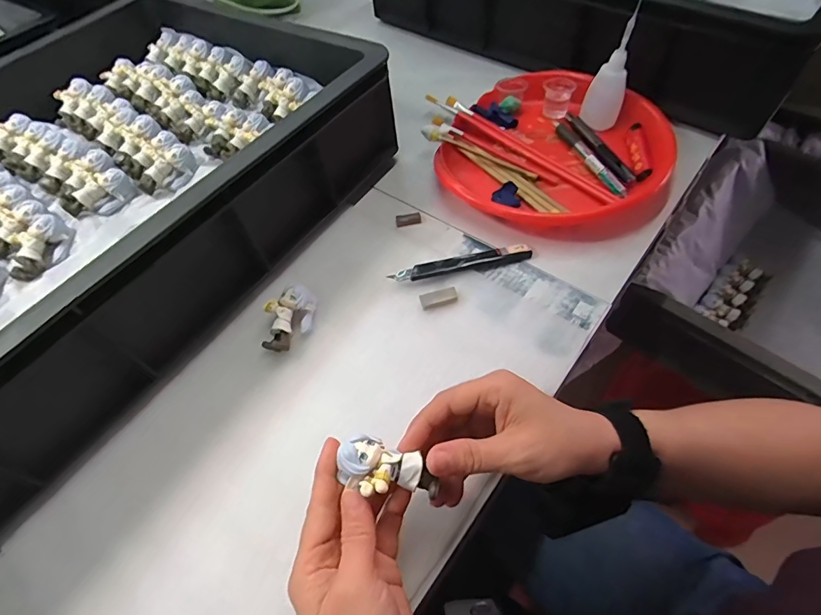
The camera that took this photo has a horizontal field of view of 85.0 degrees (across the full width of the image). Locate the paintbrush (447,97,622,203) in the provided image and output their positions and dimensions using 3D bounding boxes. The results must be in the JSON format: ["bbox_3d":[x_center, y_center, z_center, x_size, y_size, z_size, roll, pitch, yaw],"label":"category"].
[{"bbox_3d":[0.131,-0.186,0.512,0.015,0.012,0.241,-39,62,-20],"label":"paintbrush"}]

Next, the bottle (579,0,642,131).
[{"bbox_3d":[0.227,-0.263,0.504,0.043,0.110,0.045,22,62,19],"label":"bottle"}]

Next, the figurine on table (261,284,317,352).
[{"bbox_3d":[-0.108,0.009,0.395,0.042,0.024,0.057,-4,56,2],"label":"figurine on table"}]

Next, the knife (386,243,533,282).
[{"bbox_3d":[0.050,-0.042,0.426,0.135,0.013,0.016,-14,56,-5],"label":"knife"}]

